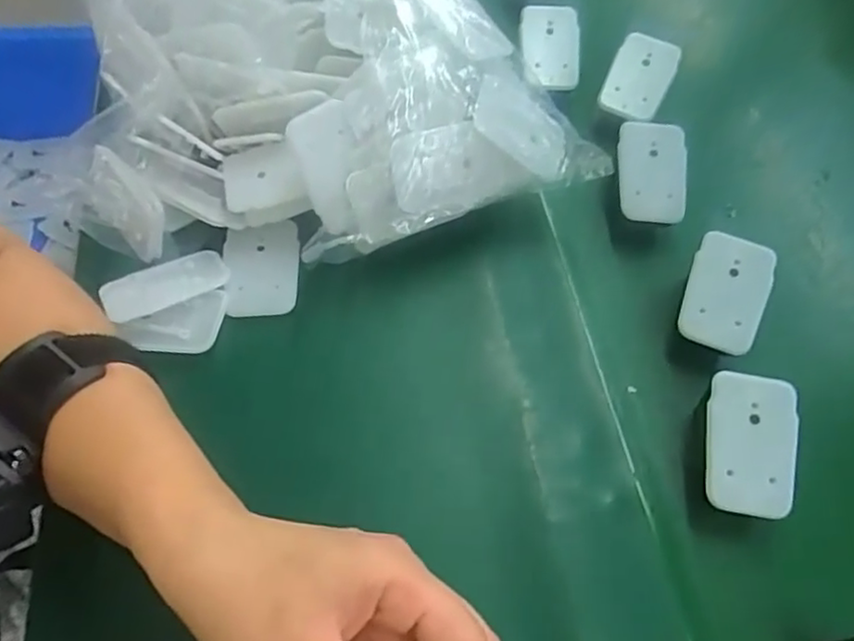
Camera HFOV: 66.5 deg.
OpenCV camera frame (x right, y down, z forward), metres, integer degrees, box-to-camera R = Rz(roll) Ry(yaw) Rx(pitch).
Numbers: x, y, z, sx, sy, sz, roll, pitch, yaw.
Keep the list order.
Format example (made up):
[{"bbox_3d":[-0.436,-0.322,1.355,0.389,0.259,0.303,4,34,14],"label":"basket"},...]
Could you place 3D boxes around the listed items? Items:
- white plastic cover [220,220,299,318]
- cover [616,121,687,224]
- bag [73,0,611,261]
[{"bbox_3d":[-0.100,-0.032,0.393,0.044,0.010,0.059,-5,59,-6],"label":"white plastic cover"},{"bbox_3d":[0.145,-0.096,0.422,0.044,0.013,0.066,5,82,2],"label":"cover"},{"bbox_3d":[-0.077,-0.163,0.410,0.284,0.120,0.259,-16,61,-13],"label":"bag"}]

